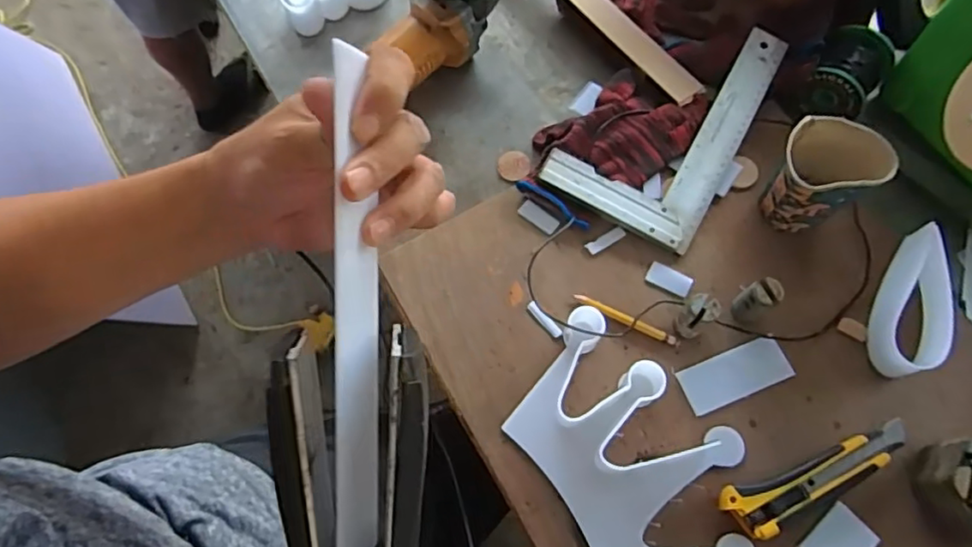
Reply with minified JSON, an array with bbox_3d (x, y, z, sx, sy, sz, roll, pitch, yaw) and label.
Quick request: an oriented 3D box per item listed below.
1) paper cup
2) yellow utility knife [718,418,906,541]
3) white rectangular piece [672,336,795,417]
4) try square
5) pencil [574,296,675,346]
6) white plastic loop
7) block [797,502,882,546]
[{"bbox_3d":[0.277,-0.078,0.517,0.069,0.094,0.072,-1,69,1],"label":"paper cup"},{"bbox_3d":[0.259,0.162,0.472,0.155,0.017,0.040,-19,70,-6],"label":"yellow utility knife"},{"bbox_3d":[0.210,0.085,0.511,0.092,0.005,0.039,-20,70,-6],"label":"white rectangular piece"},{"bbox_3d":[0.178,-0.154,0.591,0.146,0.020,0.251,29,72,12],"label":"try square"},{"bbox_3d":[0.120,0.040,0.526,0.092,0.008,0.012,26,72,11],"label":"pencil"},{"bbox_3d":[0.359,0.022,0.515,0.042,0.047,0.129,17,70,8],"label":"white plastic loop"},{"bbox_3d":[0.269,0.208,0.463,0.054,0.006,0.040,-41,73,-13],"label":"block"}]

